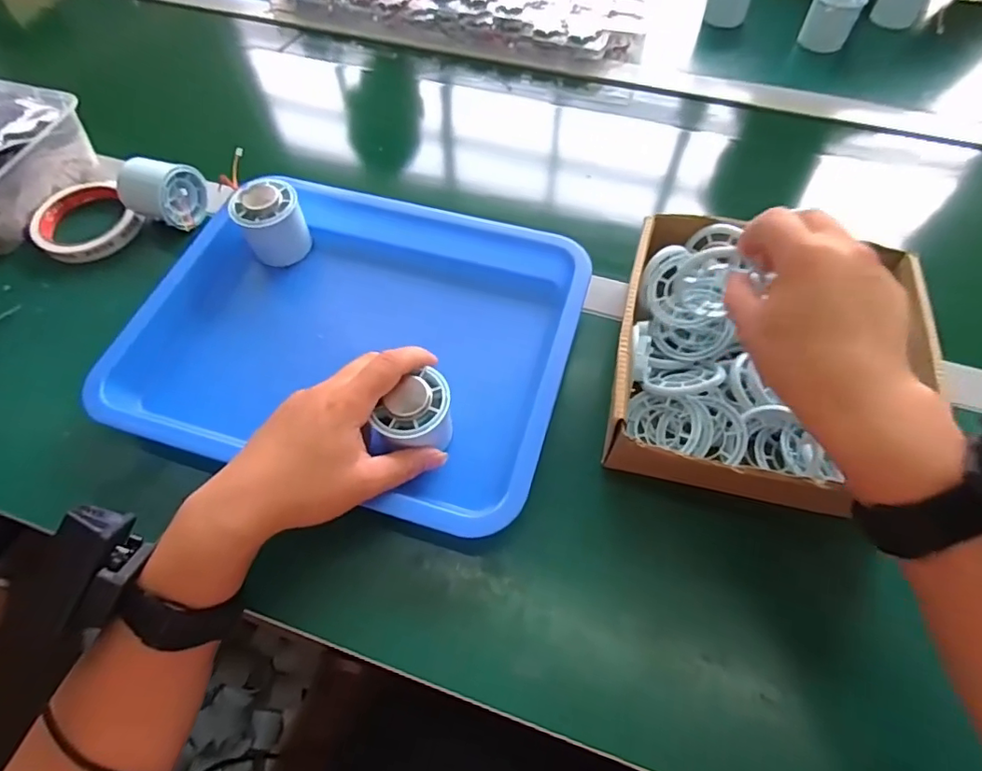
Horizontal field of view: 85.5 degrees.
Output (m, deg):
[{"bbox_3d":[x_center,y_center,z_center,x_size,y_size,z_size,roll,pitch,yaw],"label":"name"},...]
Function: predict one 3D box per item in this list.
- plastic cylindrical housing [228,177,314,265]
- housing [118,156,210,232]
[{"bbox_3d":[-0.190,-0.143,0.463,0.051,0.056,0.055,-1,59,1],"label":"plastic cylindrical housing"},{"bbox_3d":[-0.296,-0.179,0.487,0.055,0.055,0.060,24,63,16],"label":"housing"}]

